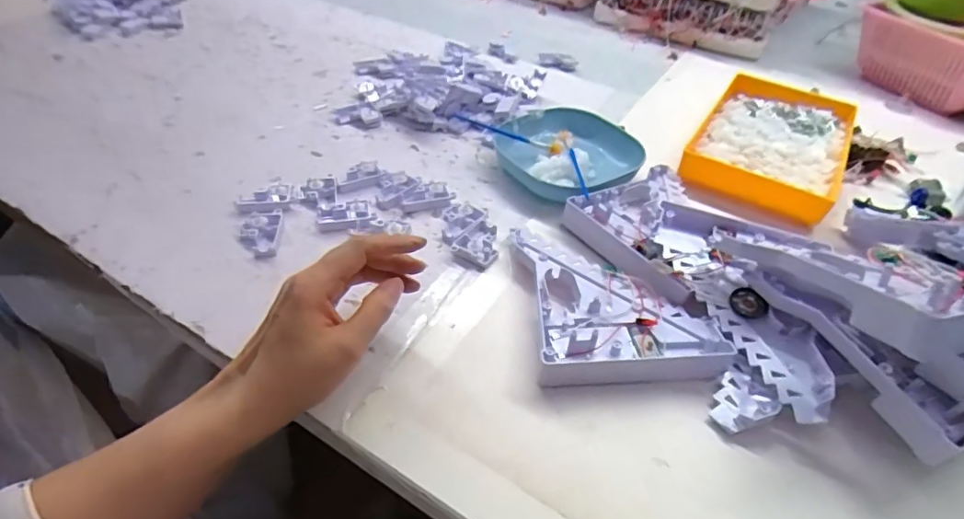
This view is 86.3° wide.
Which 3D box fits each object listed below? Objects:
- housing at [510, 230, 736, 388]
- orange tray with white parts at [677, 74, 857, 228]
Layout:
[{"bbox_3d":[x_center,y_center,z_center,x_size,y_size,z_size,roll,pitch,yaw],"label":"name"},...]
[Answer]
[{"bbox_3d":[0.099,0.029,0.404,0.130,0.029,0.145,-2,44,-6],"label":"housing"},{"bbox_3d":[0.334,-0.137,0.592,0.144,0.037,0.273,26,48,22],"label":"orange tray with white parts"}]

